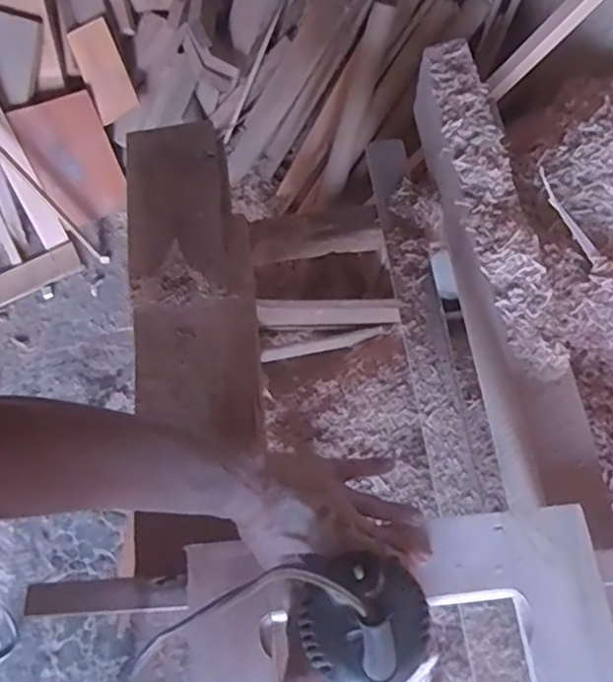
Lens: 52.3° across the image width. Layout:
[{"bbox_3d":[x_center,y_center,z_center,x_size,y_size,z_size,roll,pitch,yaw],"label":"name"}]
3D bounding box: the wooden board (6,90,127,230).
[{"bbox_3d":[-0.554,-0.429,1.497,0.186,0.284,0.027,-24,24,-6],"label":"wooden board"}]

